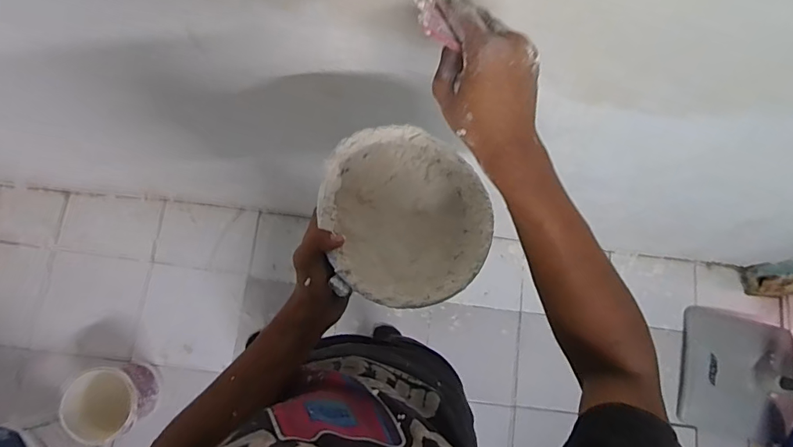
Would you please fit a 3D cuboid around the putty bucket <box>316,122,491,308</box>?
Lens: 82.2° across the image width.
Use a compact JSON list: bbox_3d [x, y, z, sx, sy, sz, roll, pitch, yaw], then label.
[{"bbox_3d":[0.004,-0.005,0.514,0.188,0.095,0.188,3,80,-15],"label":"putty bucket"}]

